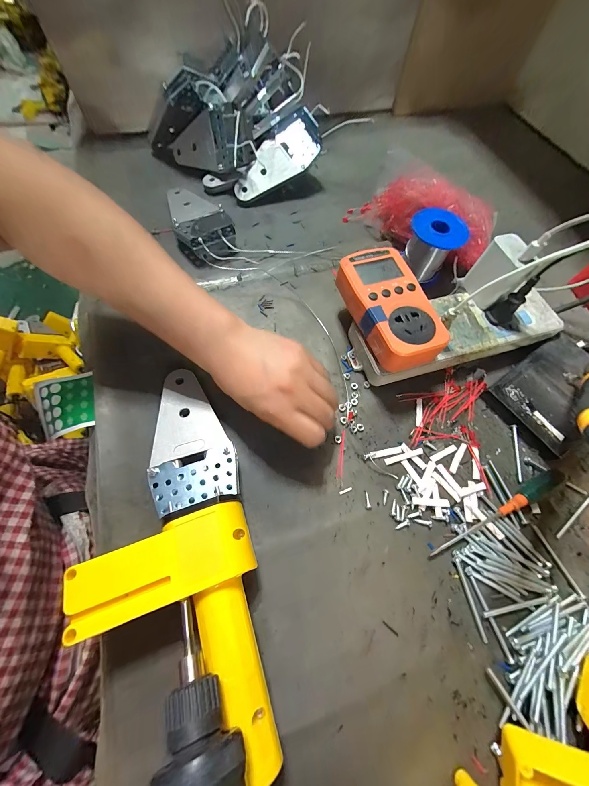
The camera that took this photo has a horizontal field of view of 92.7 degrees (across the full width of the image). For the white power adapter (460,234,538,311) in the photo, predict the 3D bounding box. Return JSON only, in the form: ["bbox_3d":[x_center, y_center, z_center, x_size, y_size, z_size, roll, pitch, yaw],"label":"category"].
[{"bbox_3d":[0.208,-0.121,0.290,0.023,0.059,0.051,-18,68,-10],"label":"white power adapter"}]

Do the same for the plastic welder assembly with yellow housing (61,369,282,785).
[{"bbox_3d":[-0.092,0.101,0.214,0.111,0.053,0.275,-14,69,-8],"label":"plastic welder assembly with yellow housing"}]

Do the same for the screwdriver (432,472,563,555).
[{"bbox_3d":[0.182,0.106,0.246,0.145,0.012,0.013,-26,71,-12],"label":"screwdriver"}]

